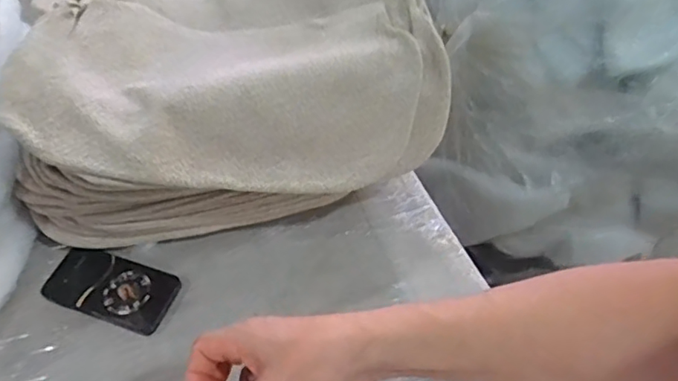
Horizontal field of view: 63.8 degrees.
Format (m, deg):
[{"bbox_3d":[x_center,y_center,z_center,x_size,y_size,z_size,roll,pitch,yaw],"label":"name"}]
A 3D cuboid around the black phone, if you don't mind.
[{"bbox_3d":[-0.288,0.123,0.692,0.163,0.009,0.081,15,55,14],"label":"black phone"}]

